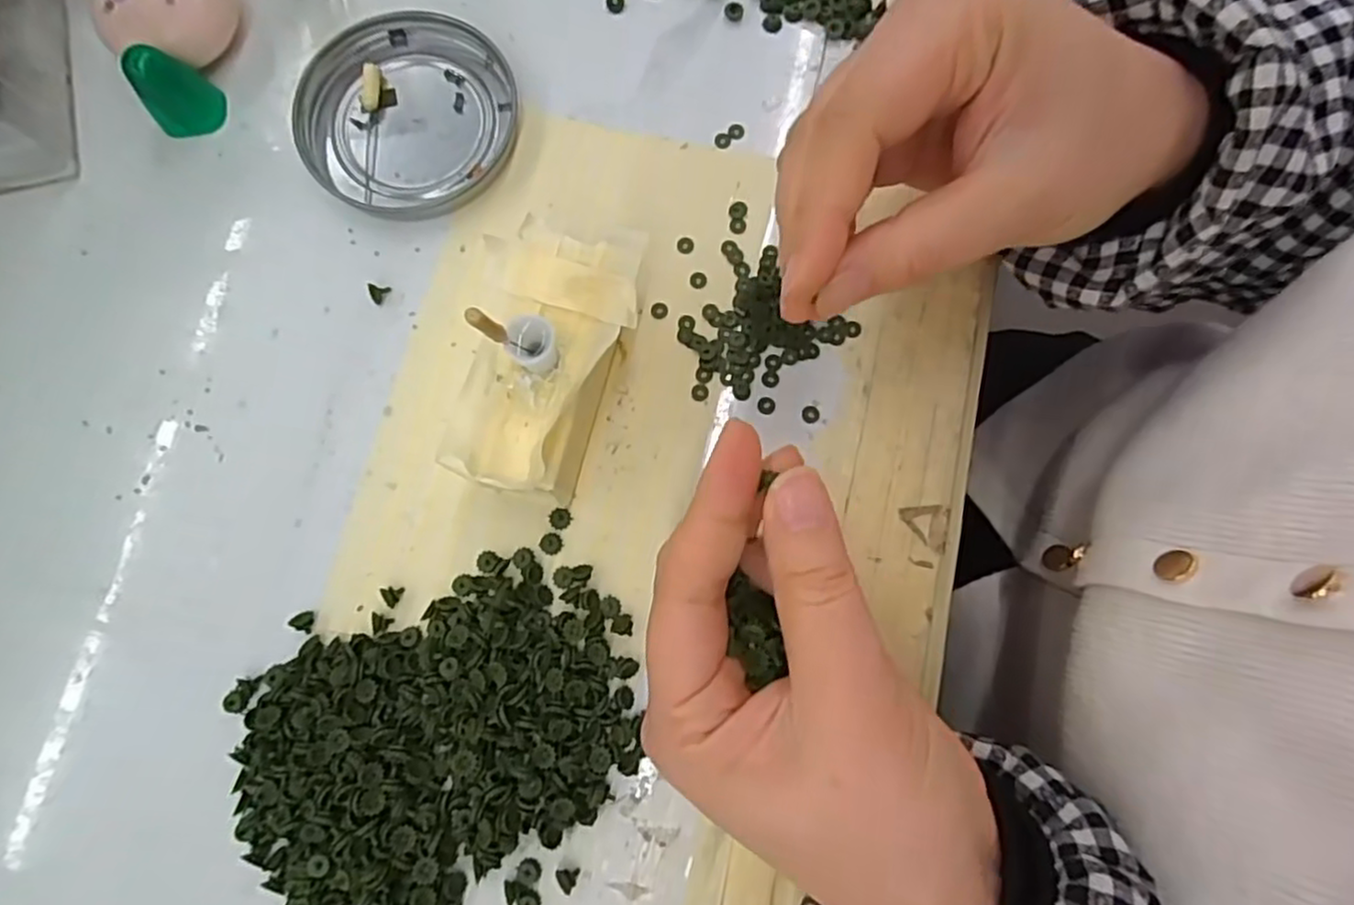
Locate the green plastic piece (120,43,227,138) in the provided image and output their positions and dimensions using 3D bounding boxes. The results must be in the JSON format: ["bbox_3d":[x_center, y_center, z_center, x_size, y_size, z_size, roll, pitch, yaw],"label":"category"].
[{"bbox_3d":[-0.181,-0.130,0.254,0.020,0.030,0.016,-15,80,-3],"label":"green plastic piece"}]

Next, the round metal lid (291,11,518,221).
[{"bbox_3d":[-0.100,-0.125,0.260,0.074,0.008,0.080,0,79,0],"label":"round metal lid"}]

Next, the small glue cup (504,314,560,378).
[{"bbox_3d":[-0.041,-0.031,0.205,0.012,0.017,0.012,0,79,0],"label":"small glue cup"}]

